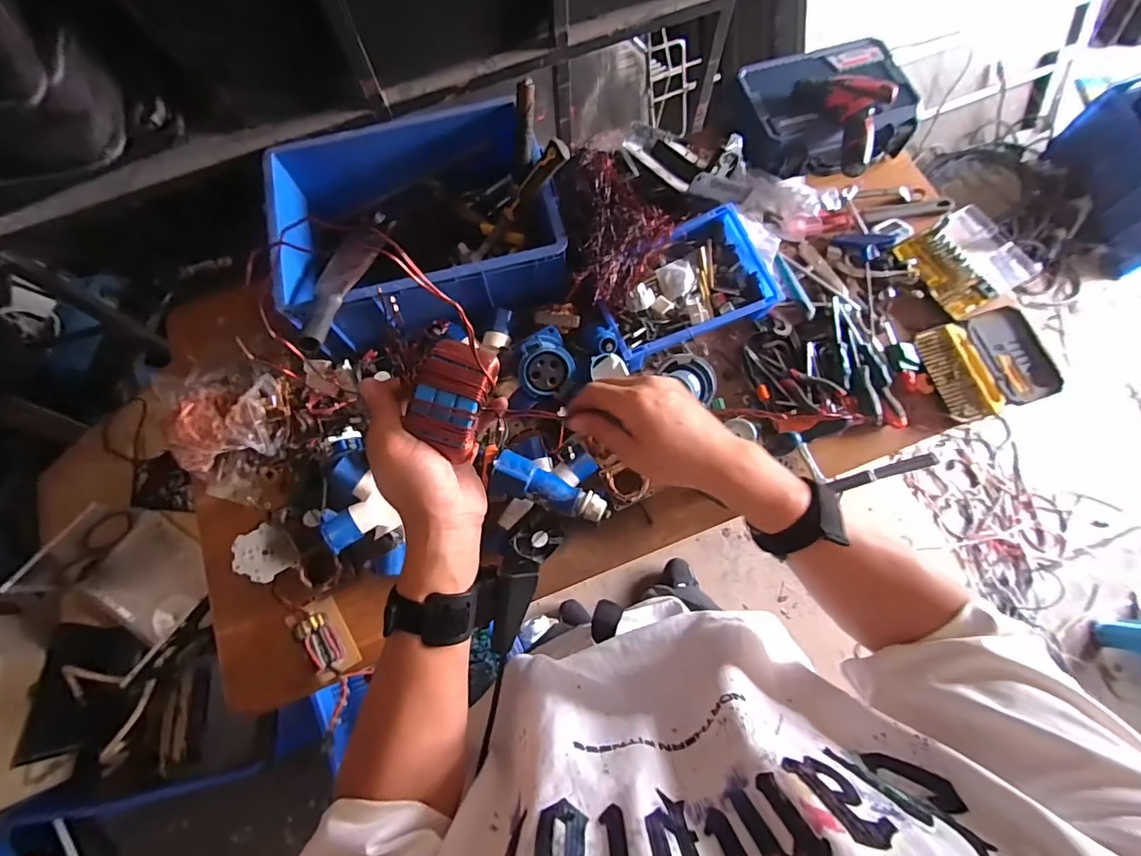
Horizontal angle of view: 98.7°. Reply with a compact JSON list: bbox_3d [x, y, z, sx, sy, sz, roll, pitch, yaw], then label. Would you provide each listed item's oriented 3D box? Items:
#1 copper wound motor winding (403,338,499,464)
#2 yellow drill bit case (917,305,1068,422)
[{"bbox_3d":[-0.079,-0.022,0.331,0.050,0.043,0.070,18,73,7],"label":"copper wound motor winding"},{"bbox_3d":[0.783,-0.124,0.912,0.241,0.035,0.182,-17,72,-5],"label":"yellow drill bit case"}]

